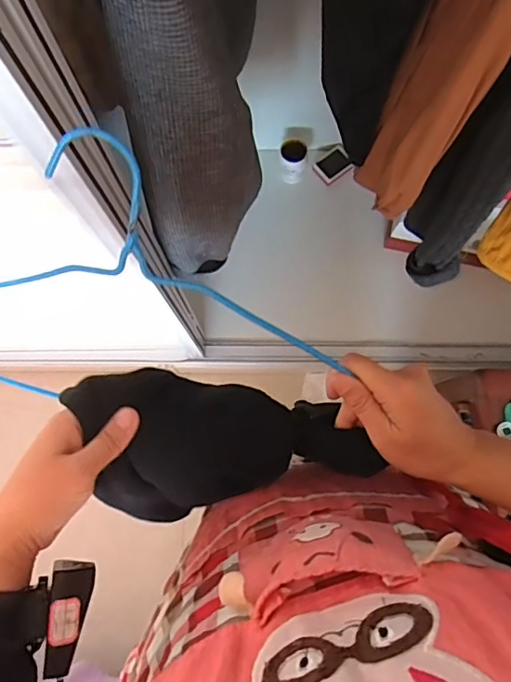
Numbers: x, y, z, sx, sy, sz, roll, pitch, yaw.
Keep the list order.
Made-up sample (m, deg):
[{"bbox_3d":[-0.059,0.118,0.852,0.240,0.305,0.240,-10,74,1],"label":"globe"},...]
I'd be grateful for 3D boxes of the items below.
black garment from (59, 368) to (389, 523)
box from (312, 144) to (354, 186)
[{"bbox_3d":[-0.021,0.070,0.418,0.217,0.084,0.116,-13,79,-2],"label":"black garment"},{"bbox_3d":[0.206,-0.465,1.398,0.070,0.096,0.011,53,41,-8],"label":"box"}]

